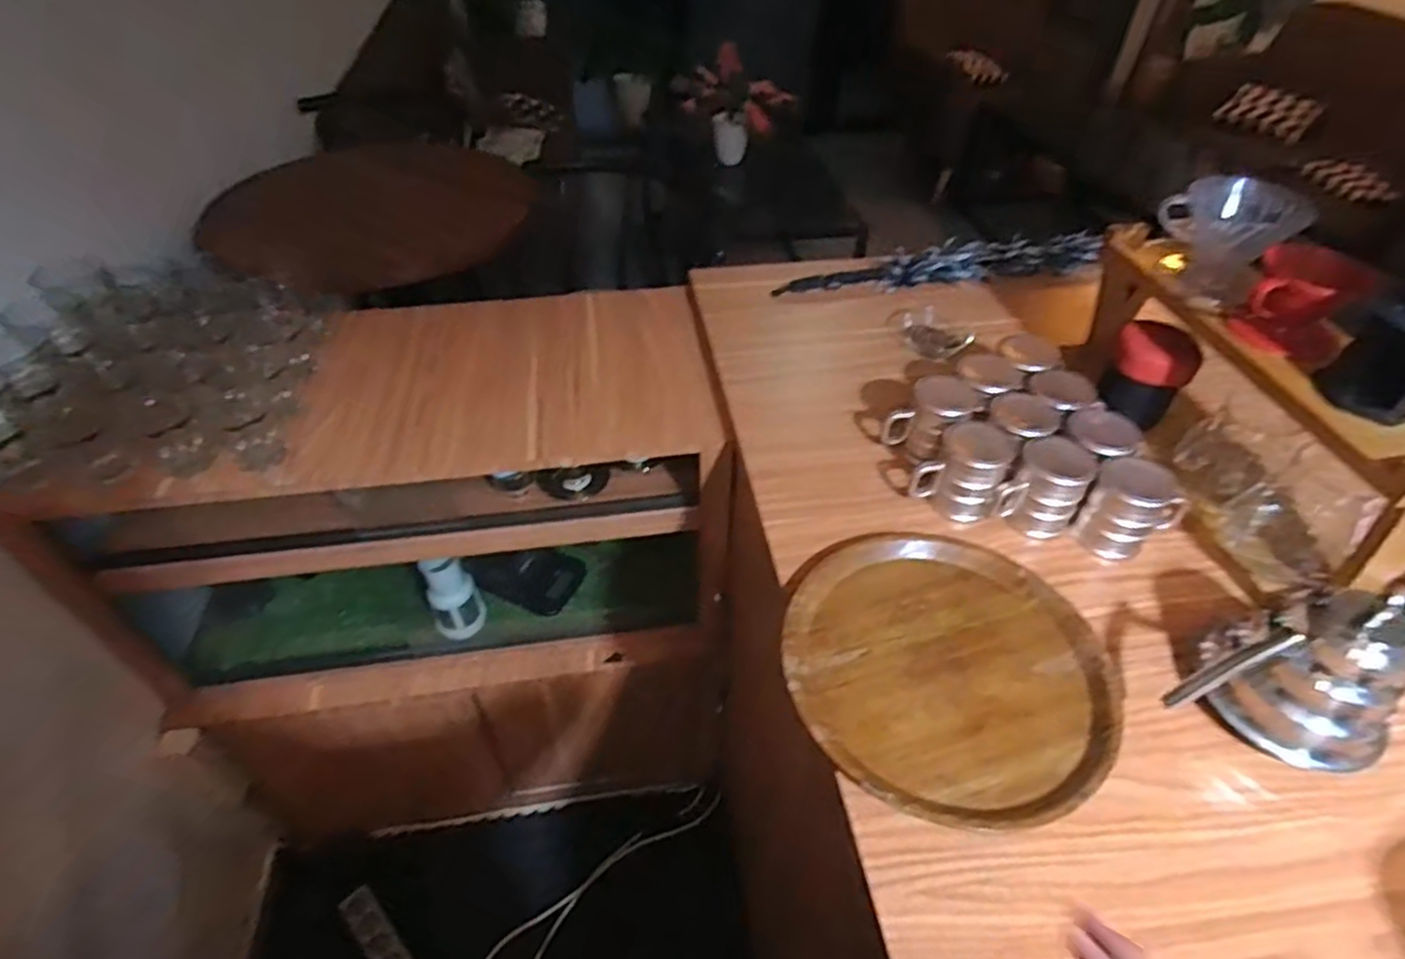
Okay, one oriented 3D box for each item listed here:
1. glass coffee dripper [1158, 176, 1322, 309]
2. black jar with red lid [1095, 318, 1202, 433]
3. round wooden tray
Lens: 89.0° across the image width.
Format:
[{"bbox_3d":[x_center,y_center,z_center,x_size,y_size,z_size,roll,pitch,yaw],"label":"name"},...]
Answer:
[{"bbox_3d":[0.560,-0.260,0.774,0.103,0.105,0.108,-18,48,-18],"label":"glass coffee dripper"},{"bbox_3d":[0.528,-0.123,0.853,0.084,0.103,0.086,29,51,25],"label":"black jar with red lid"},{"bbox_3d":[0.223,0.170,0.659,0.283,0.027,0.280,1,45,-1],"label":"round wooden tray"}]

